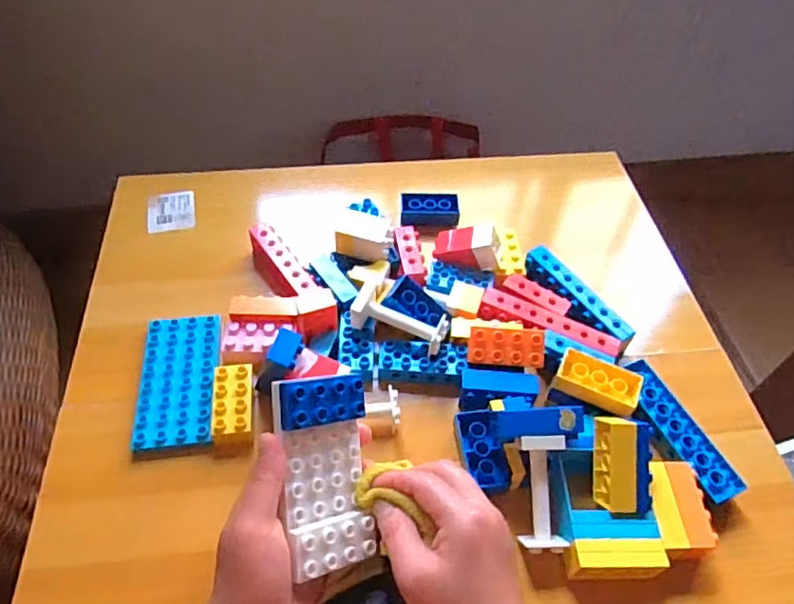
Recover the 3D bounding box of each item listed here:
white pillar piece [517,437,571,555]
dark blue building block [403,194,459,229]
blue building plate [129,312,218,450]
[{"bbox_3d":[0.107,0.139,0.430,0.030,0.020,0.081,1,81,-2],"label":"white pillar piece"},{"bbox_3d":[0.035,-0.098,0.643,0.062,0.030,0.028,-1,52,-4],"label":"dark blue building block"},{"bbox_3d":[-0.187,0.065,0.507,0.064,0.008,0.125,-5,52,-7],"label":"blue building plate"}]

